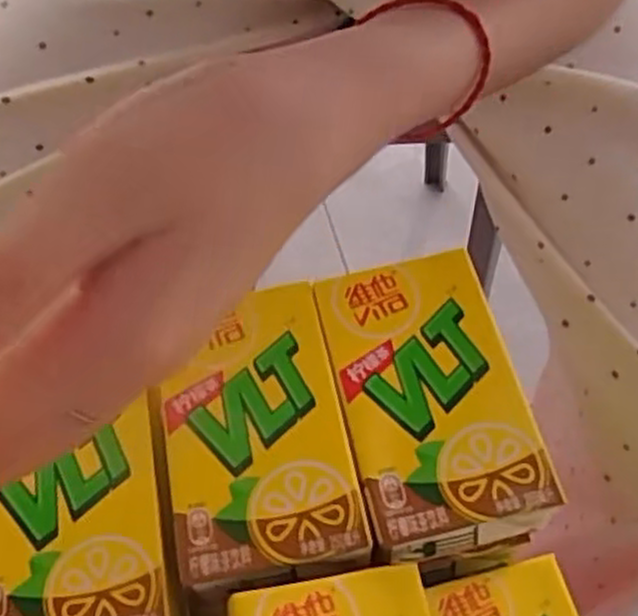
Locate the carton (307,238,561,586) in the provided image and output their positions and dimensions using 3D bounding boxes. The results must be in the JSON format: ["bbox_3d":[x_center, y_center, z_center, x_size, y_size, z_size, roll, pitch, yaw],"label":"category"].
[{"bbox_3d":[0.040,0.040,0.299,0.064,0.041,0.111,-12,61,-7],"label":"carton"}]

